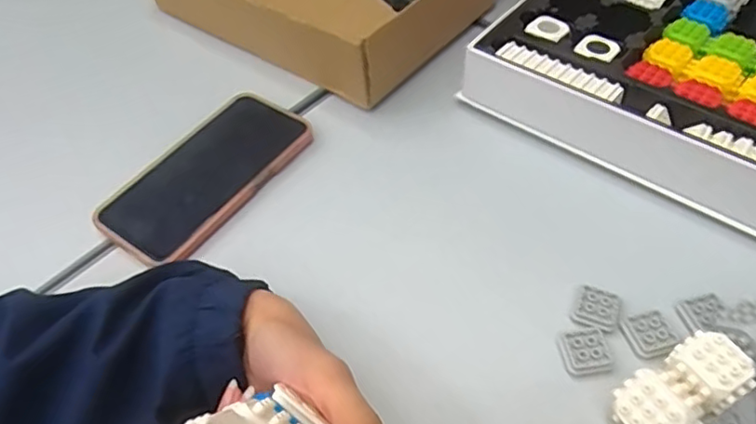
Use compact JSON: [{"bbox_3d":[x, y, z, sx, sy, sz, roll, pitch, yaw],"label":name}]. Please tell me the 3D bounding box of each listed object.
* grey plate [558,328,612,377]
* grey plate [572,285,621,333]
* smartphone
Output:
[{"bbox_3d":[0.123,0.083,0.343,0.025,0.006,0.027,-7,51,-1],"label":"grey plate"},{"bbox_3d":[0.136,0.060,0.360,0.026,0.005,0.026,18,54,18],"label":"grey plate"},{"bbox_3d":[-0.130,-0.033,0.451,0.085,0.013,0.169,26,57,23],"label":"smartphone"}]

